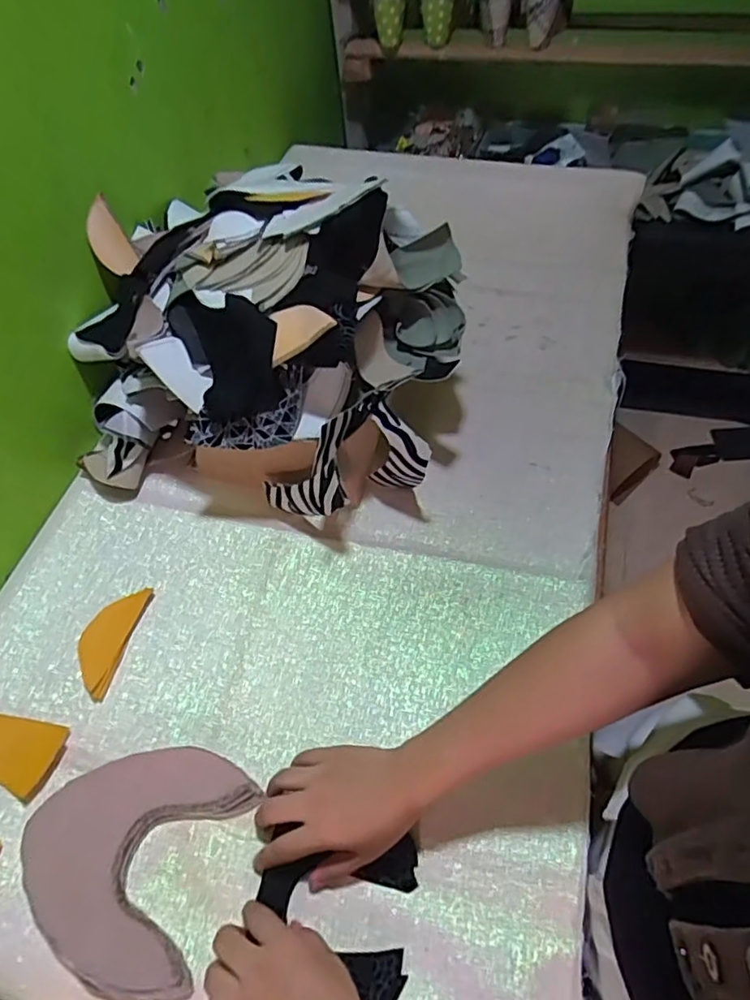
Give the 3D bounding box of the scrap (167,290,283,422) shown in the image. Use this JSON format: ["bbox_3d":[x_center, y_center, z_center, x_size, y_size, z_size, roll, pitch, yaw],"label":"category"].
[{"bbox_3d":[-0.147,-0.140,0.578,0.123,0.027,0.106,35,107,15],"label":"scrap"}]

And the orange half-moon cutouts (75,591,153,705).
[{"bbox_3d":[-0.264,0.136,0.597,0.044,0.007,0.111,9,57,11],"label":"orange half-moon cutouts"}]

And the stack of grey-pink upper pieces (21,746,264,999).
[{"bbox_3d":[-0.200,0.279,0.485,0.169,0.019,0.165,12,57,13],"label":"stack of grey-pink upper pieces"}]

